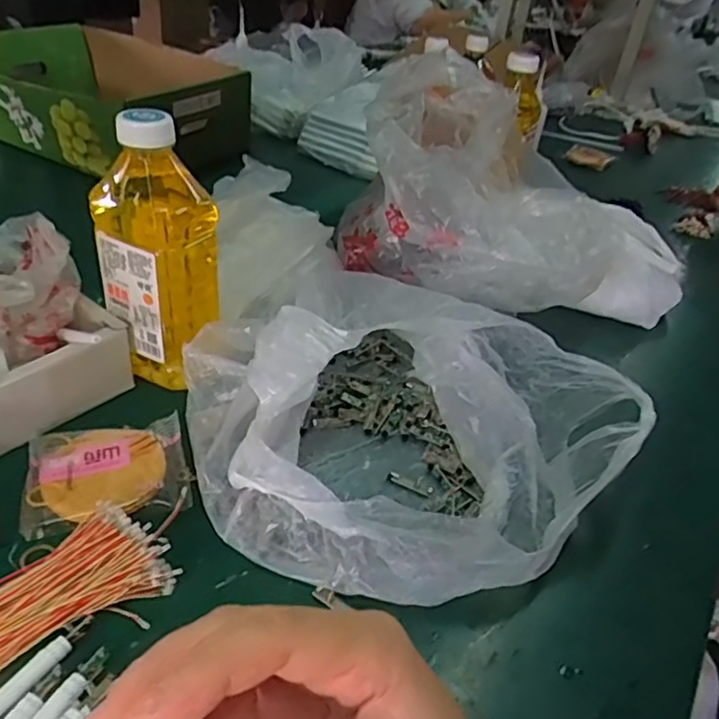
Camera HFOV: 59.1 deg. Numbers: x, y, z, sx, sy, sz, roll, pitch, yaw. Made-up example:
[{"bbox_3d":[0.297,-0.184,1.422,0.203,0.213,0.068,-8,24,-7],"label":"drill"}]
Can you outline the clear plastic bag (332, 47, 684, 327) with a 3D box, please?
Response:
[{"bbox_3d":[0.156,-0.159,0.666,0.361,0.201,0.233,24,39,21],"label":"clear plastic bag"}]

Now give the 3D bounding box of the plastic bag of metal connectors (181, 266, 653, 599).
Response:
[{"bbox_3d":[0.034,0.033,0.484,0.308,0.099,0.289,-19,44,-31],"label":"plastic bag of metal connectors"}]

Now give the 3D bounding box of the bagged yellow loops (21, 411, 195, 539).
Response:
[{"bbox_3d":[-0.181,0.079,0.457,0.109,0.009,0.093,-8,39,-20],"label":"bagged yellow loops"}]

